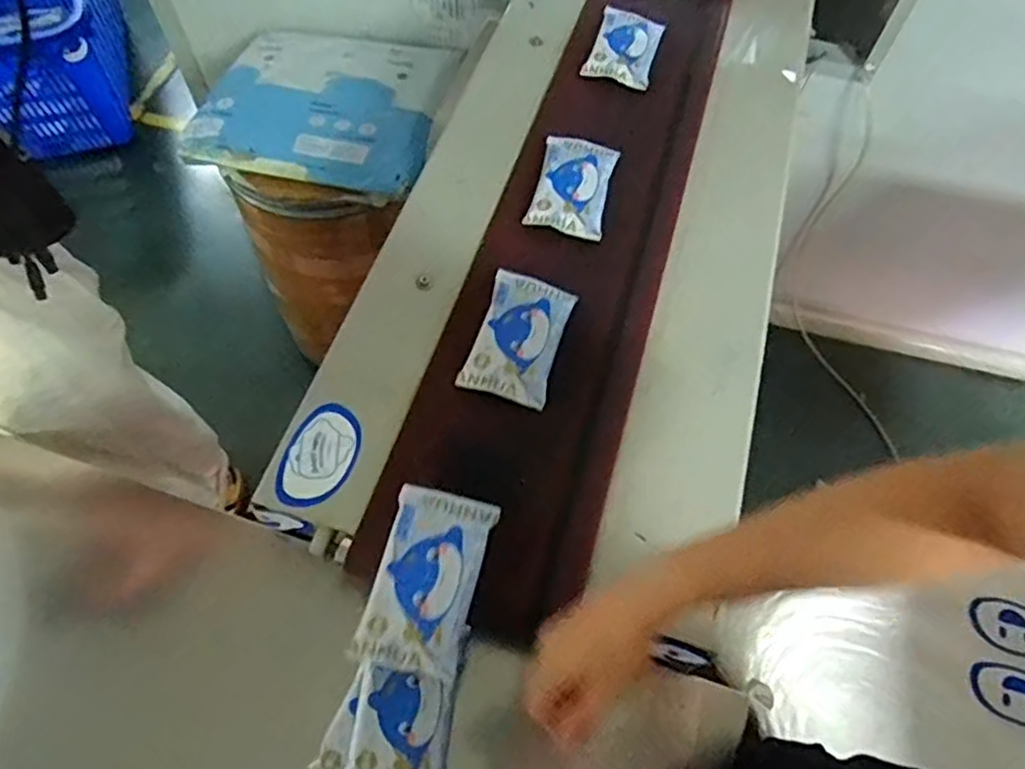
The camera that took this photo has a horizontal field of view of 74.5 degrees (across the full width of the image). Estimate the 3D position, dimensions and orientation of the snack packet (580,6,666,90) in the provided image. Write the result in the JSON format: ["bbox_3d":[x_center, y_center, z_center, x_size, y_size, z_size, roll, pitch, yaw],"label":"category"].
[{"bbox_3d":[0.151,-0.454,0.904,0.085,0.015,0.143,17,62,6],"label":"snack packet"}]

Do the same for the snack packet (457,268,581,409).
[{"bbox_3d":[0.008,-0.050,0.670,0.082,0.013,0.139,17,62,6],"label":"snack packet"}]

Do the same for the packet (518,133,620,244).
[{"bbox_3d":[0.070,-0.231,0.771,0.083,0.011,0.144,14,62,4],"label":"packet"}]

